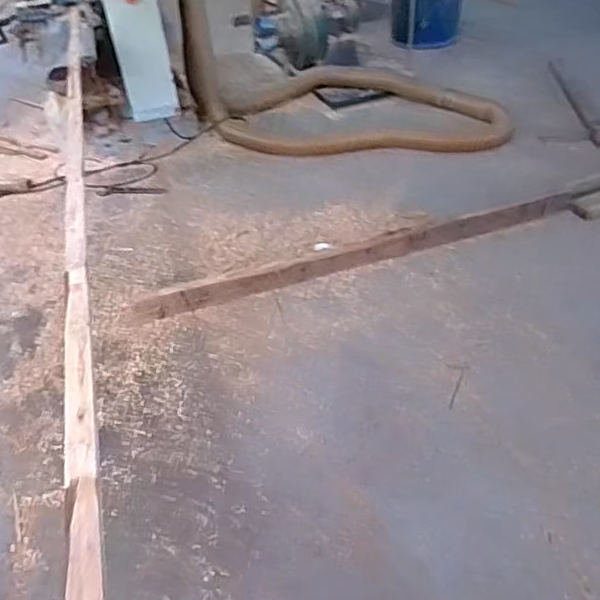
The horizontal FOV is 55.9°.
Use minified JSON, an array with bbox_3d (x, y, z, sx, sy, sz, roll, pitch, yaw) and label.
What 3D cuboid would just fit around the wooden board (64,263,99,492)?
[{"bbox_3d":[-0.346,0.089,0.884,0.044,0.021,0.458,-13,40,-12],"label":"wooden board"}]

